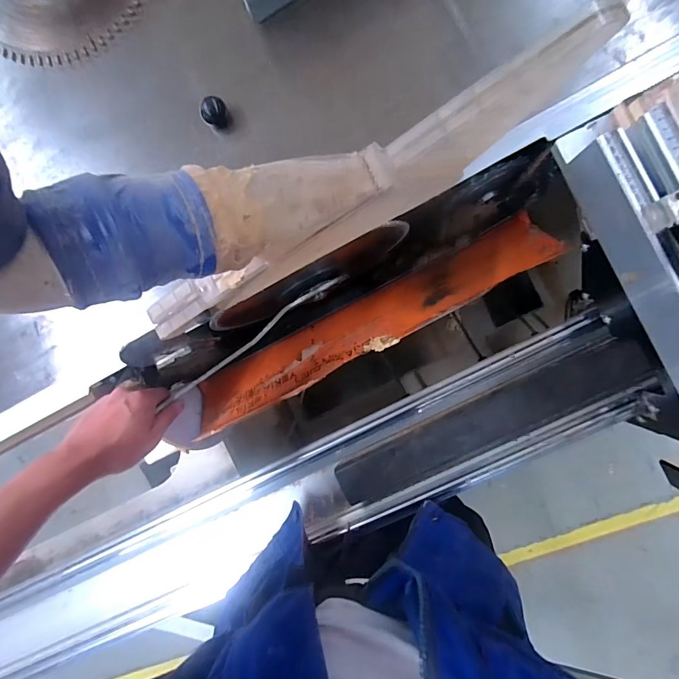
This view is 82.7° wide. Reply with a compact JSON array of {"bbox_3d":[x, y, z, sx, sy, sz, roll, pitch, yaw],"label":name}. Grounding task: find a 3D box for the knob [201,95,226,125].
[{"bbox_3d":[-0.148,-0.269,0.453,0.029,0.019,0.030,0,93,7],"label":"knob"}]

